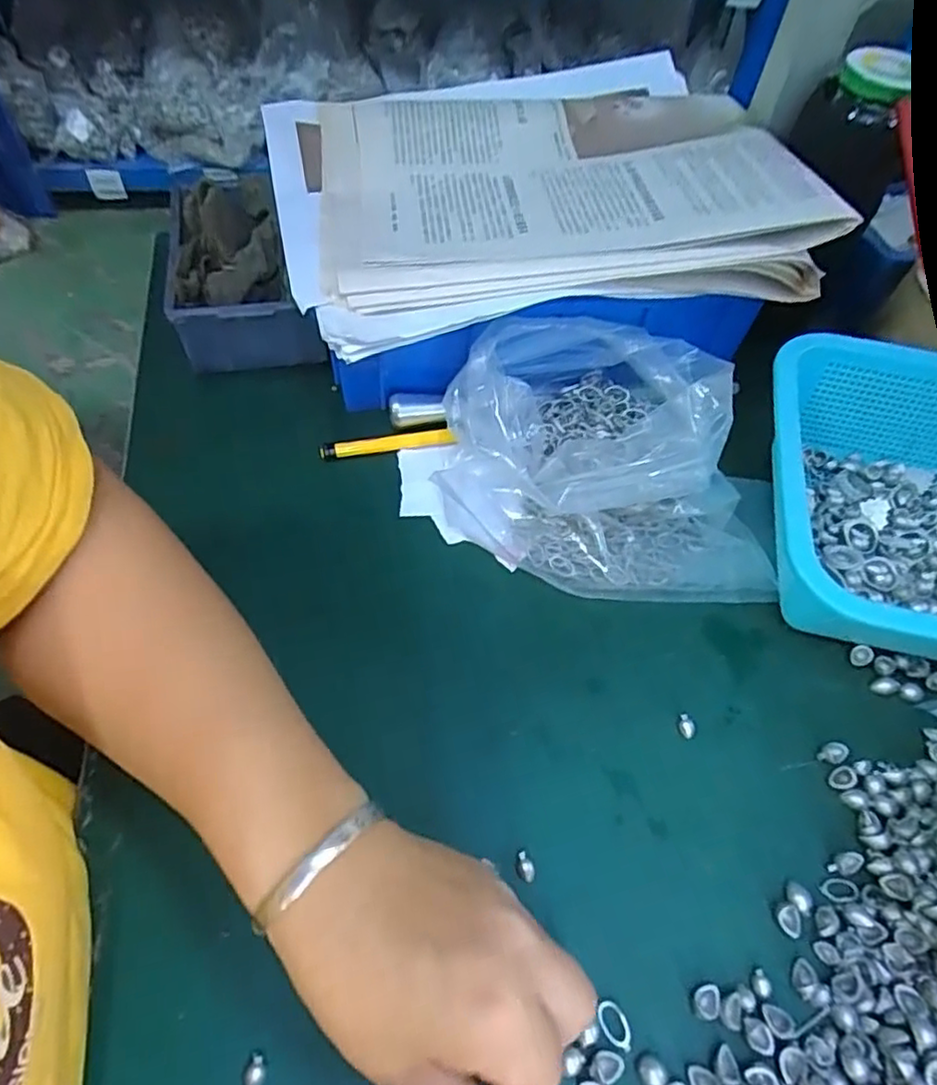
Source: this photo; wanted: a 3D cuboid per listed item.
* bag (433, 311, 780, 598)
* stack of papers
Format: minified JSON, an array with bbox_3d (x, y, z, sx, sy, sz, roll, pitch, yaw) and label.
[{"bbox_3d":[0.083,-0.052,0.362,0.190,0.085,0.141,8,56,1],"label":"bag"},{"bbox_3d":[0.031,-0.218,0.378,0.285,0.041,0.231,-10,58,-8],"label":"stack of papers"}]

